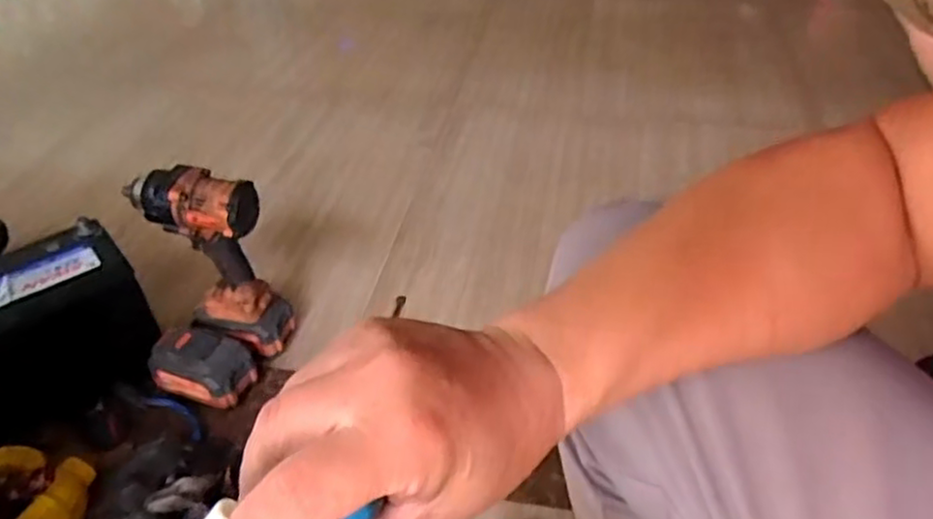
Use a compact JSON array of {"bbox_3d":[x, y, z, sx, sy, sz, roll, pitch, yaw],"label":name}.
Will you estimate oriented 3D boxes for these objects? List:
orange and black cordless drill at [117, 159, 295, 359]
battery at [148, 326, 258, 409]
[{"bbox_3d":[-0.347,-0.001,0.927,0.173,0.259,0.069,8,40,10],"label":"orange and black cordless drill"},{"bbox_3d":[-0.358,0.143,0.938,0.133,0.075,0.086,11,41,14],"label":"battery"}]

